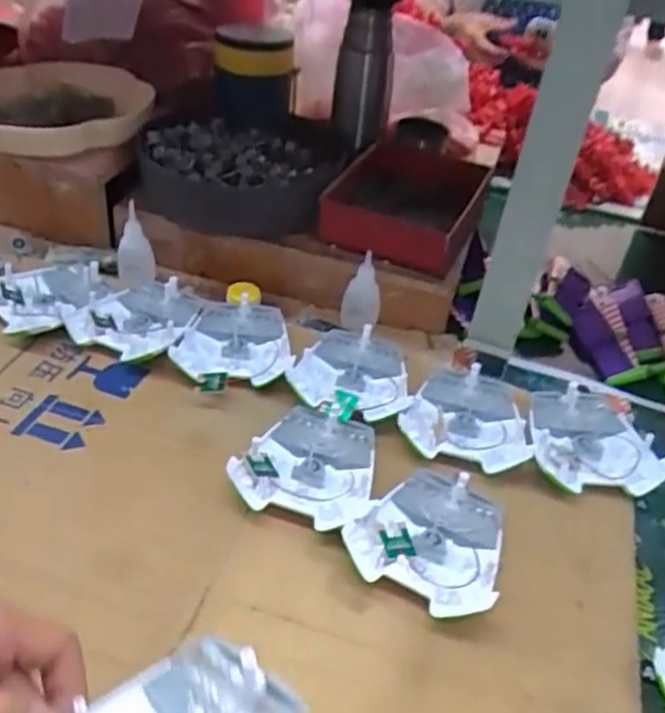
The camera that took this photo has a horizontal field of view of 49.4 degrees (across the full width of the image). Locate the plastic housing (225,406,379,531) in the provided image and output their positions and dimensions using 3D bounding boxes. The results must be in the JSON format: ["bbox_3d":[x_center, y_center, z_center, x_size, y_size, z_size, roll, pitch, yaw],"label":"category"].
[{"bbox_3d":[-0.012,0.075,0.530,0.096,0.023,0.100,17,41,12],"label":"plastic housing"}]

